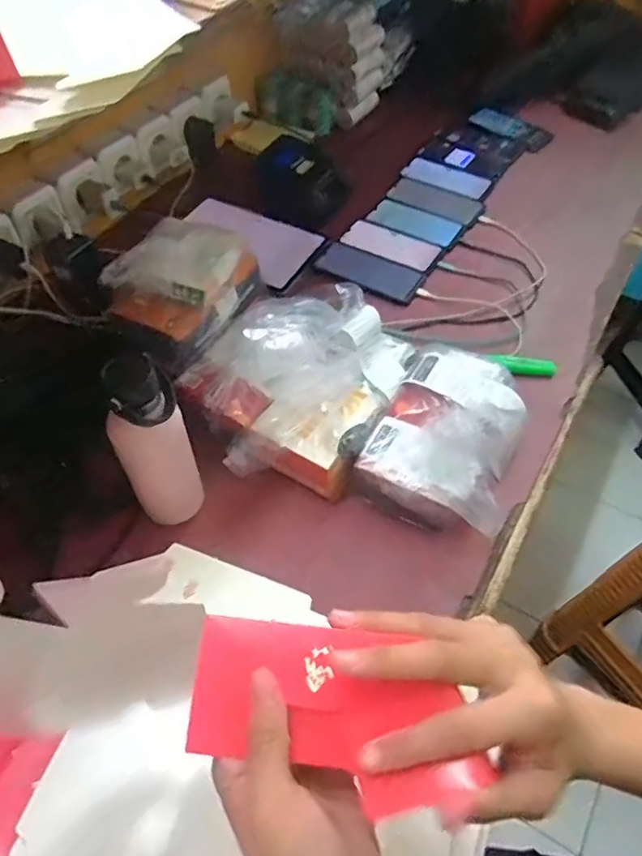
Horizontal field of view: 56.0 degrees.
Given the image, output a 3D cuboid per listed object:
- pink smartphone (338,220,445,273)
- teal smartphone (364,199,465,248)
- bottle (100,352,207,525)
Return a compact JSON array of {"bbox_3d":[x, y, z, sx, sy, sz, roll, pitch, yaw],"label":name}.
[{"bbox_3d":[0.112,-0.304,0.997,0.166,0.012,0.060,26,57,19],"label":"pink smartphone"},{"bbox_3d":[0.162,-0.353,1.037,0.159,0.015,0.081,27,57,20],"label":"teal smartphone"},{"bbox_3d":[-0.167,0.017,0.608,0.072,0.213,0.061,-19,55,-13],"label":"bottle"}]

